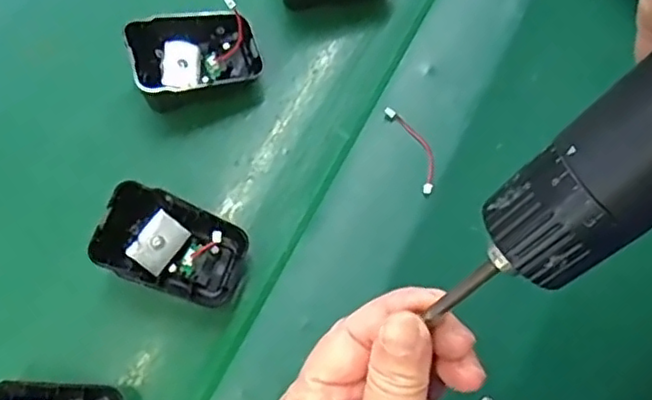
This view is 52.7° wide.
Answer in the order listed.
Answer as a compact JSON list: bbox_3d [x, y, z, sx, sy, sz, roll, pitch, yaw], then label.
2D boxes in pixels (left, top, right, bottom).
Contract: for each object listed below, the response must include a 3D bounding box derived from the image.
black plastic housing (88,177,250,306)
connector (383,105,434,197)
[{"bbox_3d":[-0.077,0.022,0.325,0.069,0.028,0.043,25,84,-23],"label":"black plastic housing"},{"bbox_3d":[0.049,-0.029,0.357,0.014,0.004,0.053,-21,75,-8],"label":"connector"}]

